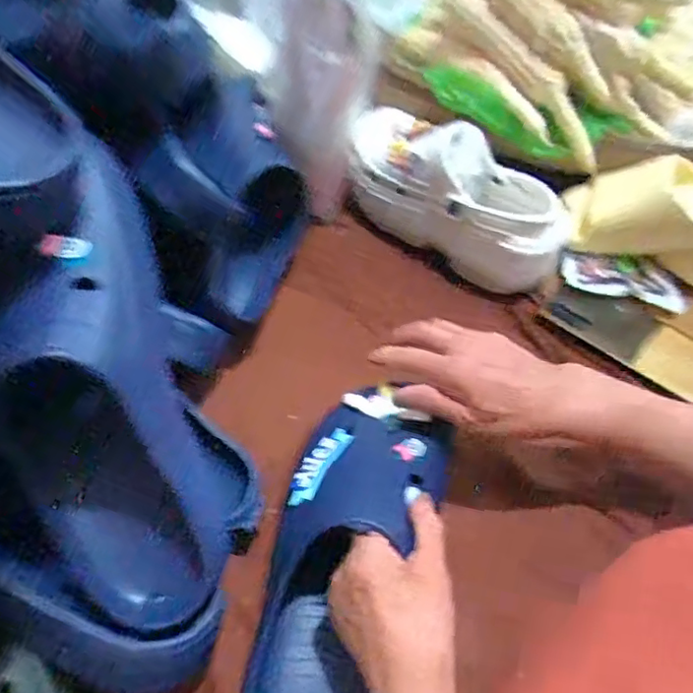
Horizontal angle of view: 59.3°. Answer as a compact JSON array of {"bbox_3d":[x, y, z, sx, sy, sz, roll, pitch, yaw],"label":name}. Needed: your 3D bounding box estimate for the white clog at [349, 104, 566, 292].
[{"bbox_3d":[0.106,-0.154,0.603,0.237,0.101,0.081,36,61,18],"label":"white clog"}]

